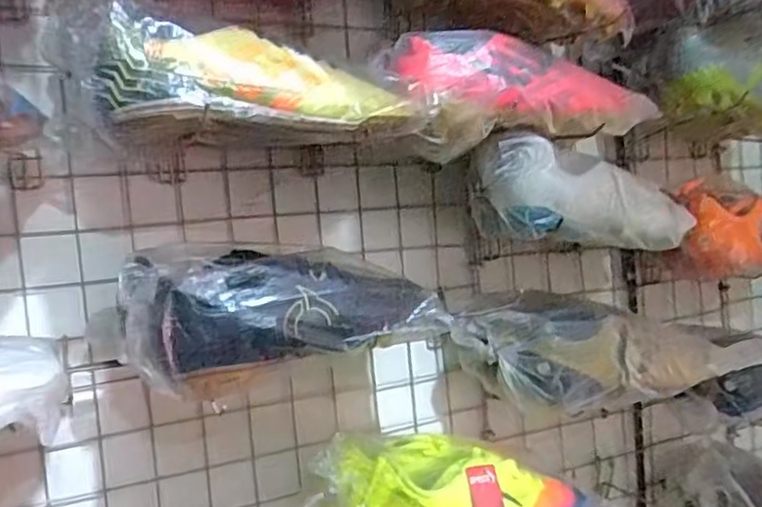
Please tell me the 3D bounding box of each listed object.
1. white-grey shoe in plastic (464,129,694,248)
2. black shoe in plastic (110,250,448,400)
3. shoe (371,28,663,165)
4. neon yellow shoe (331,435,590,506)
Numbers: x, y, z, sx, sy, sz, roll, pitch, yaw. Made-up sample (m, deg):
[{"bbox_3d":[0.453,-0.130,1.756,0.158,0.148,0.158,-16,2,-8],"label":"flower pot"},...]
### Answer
[{"bbox_3d":[0.213,-0.054,0.682,0.242,0.097,0.090,11,-1,-15],"label":"white-grey shoe in plastic"},{"bbox_3d":[-0.083,0.049,0.565,0.265,0.102,0.077,-4,3,-13],"label":"black shoe in plastic"},{"bbox_3d":[0.131,-0.163,0.644,0.269,0.115,0.095,-4,3,-23],"label":"shoe"},{"bbox_3d":[0.080,0.245,0.640,0.265,0.097,0.107,10,-2,-22],"label":"neon yellow shoe"}]

